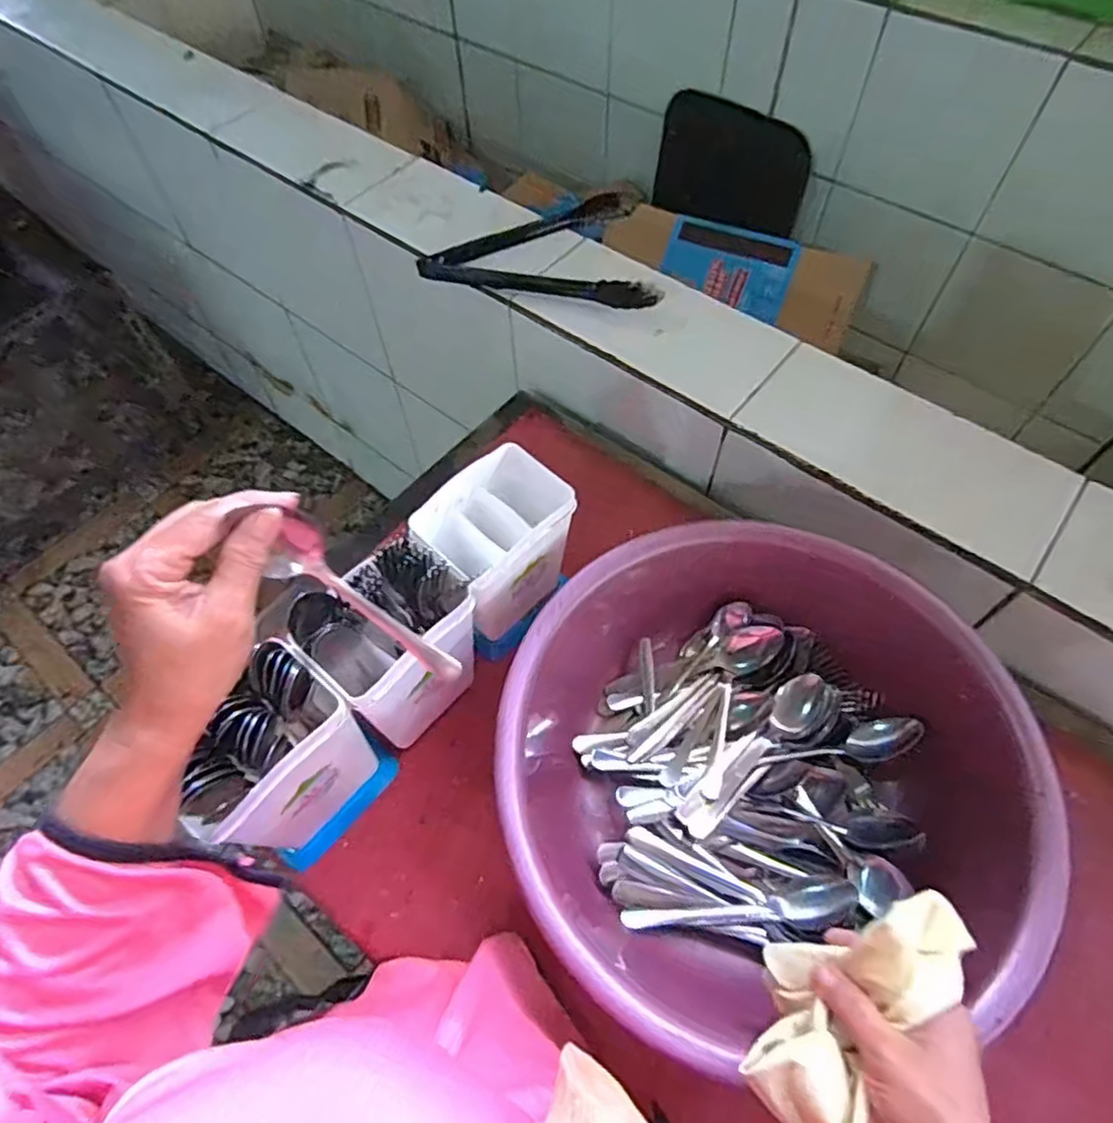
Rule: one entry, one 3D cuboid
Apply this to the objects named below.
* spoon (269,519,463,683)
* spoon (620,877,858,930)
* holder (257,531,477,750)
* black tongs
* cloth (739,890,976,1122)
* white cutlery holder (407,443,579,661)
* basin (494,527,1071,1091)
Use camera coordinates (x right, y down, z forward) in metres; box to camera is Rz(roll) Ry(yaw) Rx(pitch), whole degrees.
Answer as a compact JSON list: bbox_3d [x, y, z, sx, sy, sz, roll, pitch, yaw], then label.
[{"bbox_3d":[-0.100,0.030,0.369,0.022,0.152,0.024,-2,55,31],"label":"spoon"},{"bbox_3d":[0.139,0.270,0.509,0.171,0.037,0.029,-7,60,-3],"label":"spoon"},{"bbox_3d":[-0.131,0.075,0.568,0.084,0.165,0.121,37,67,20],"label":"holder"},{"bbox_3d":[-0.007,-0.397,0.816,0.280,0.032,0.204,9,60,7],"label":"black tongs"},{"bbox_3d":[0.169,0.244,0.374,0.149,0.052,0.074,-40,66,-11],"label":"cloth"},{"bbox_3d":[-0.054,-0.009,0.621,0.094,0.142,0.123,39,68,21],"label":"white cutlery holder"},{"bbox_3d":[0.153,0.161,0.537,0.380,0.120,0.364,-1,60,1],"label":"basin"}]

